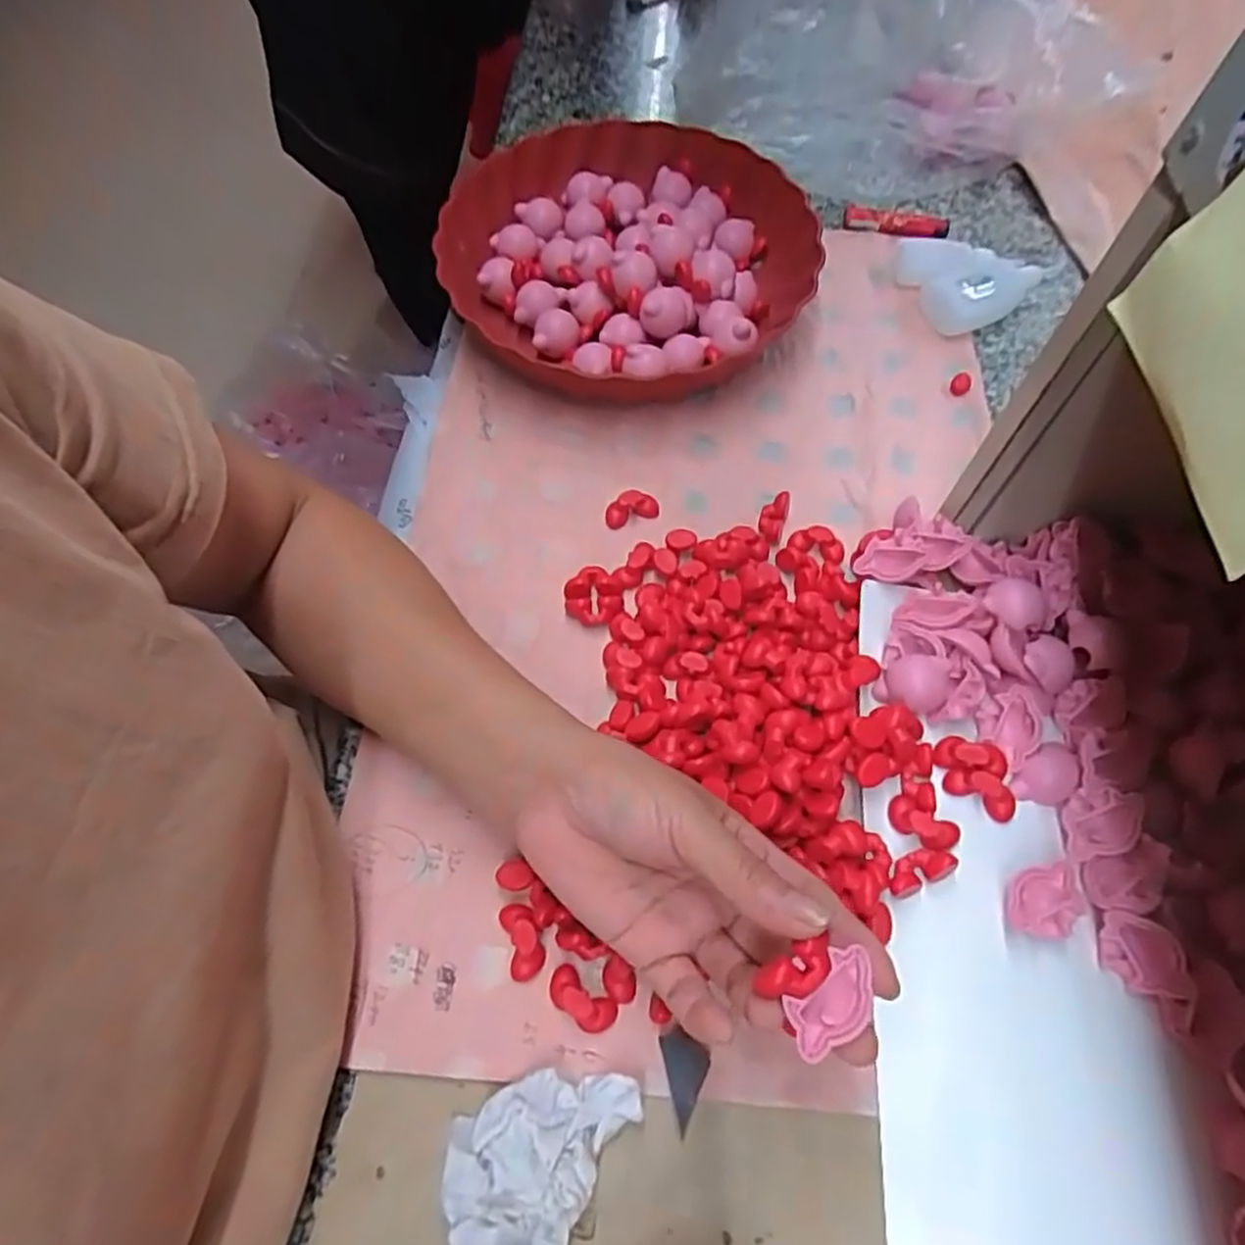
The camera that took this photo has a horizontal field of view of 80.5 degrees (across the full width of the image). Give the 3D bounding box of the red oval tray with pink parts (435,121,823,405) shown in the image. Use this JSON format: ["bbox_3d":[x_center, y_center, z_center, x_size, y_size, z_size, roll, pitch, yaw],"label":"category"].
[{"bbox_3d":[-0.002,-0.246,0.505,0.252,0.050,0.246,14,64,7],"label":"red oval tray with pink parts"}]

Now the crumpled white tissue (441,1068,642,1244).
[{"bbox_3d":[-0.036,0.208,0.289,0.056,0.016,0.078,30,67,15],"label":"crumpled white tissue"}]

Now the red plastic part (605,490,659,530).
[{"bbox_3d":[0.005,-0.068,0.428,0.031,0.012,0.016,-8,64,-3],"label":"red plastic part"}]

